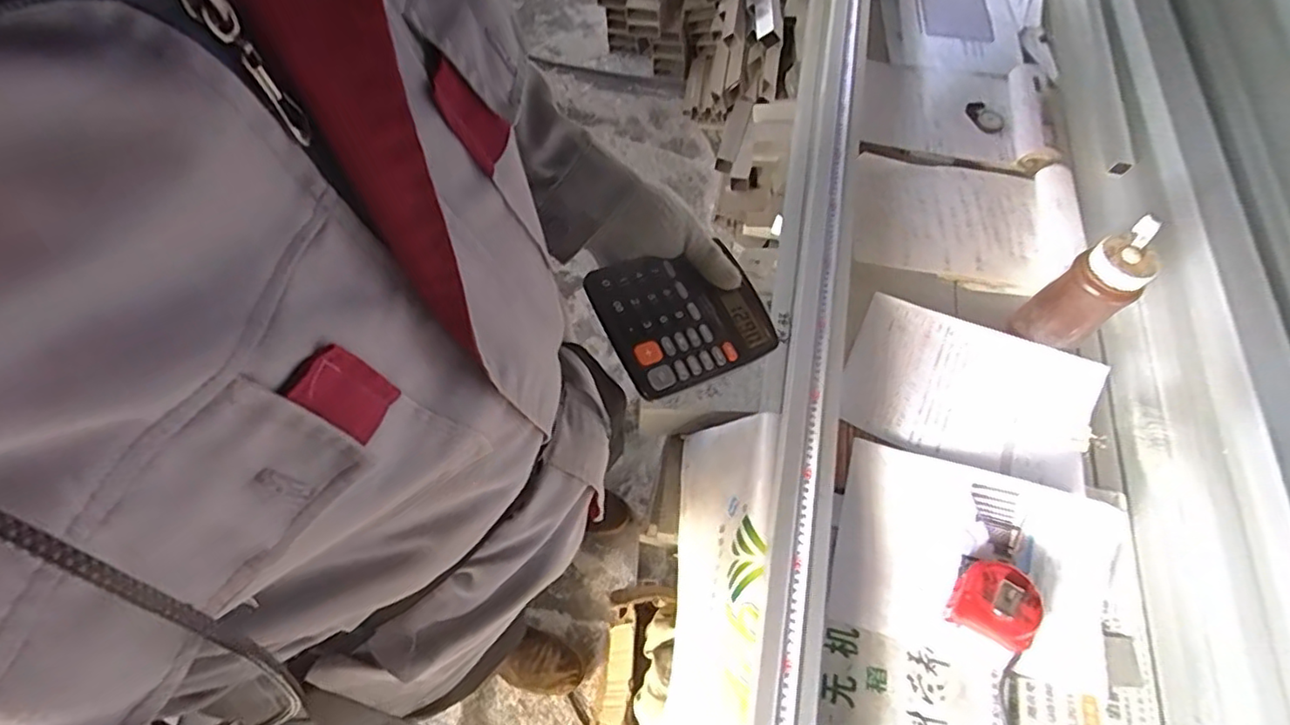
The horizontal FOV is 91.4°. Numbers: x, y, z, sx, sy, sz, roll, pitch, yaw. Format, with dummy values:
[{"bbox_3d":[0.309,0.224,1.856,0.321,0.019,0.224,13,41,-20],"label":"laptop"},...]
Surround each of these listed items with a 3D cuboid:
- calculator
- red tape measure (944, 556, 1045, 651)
[{"bbox_3d":[0.035,-0.039,0.519,0.143,0.010,0.110,-21,78,-32],"label":"calculator"},{"bbox_3d":[0.379,0.256,0.680,0.081,0.033,0.076,25,64,12],"label":"red tape measure"}]

